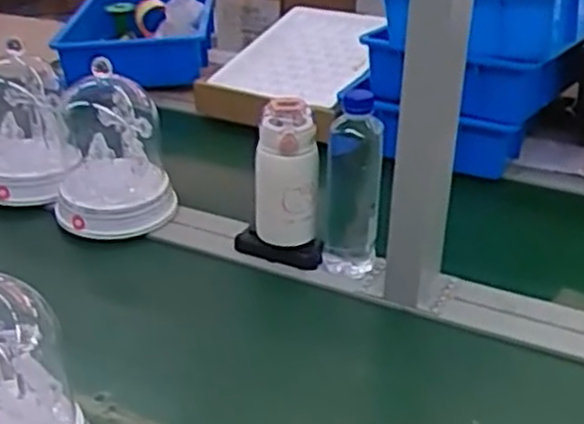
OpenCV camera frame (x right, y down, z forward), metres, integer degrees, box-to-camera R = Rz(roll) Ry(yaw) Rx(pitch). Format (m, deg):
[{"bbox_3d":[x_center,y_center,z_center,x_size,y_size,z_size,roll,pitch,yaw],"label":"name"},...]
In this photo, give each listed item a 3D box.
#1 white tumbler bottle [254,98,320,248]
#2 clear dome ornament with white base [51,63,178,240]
[{"bbox_3d":[-0.007,-0.048,0.903,0.067,0.149,0.069,-3,28,-5],"label":"white tumbler bottle"},{"bbox_3d":[-0.231,-0.083,1.005,0.144,0.181,0.144,-8,29,-14],"label":"clear dome ornament with white base"}]

